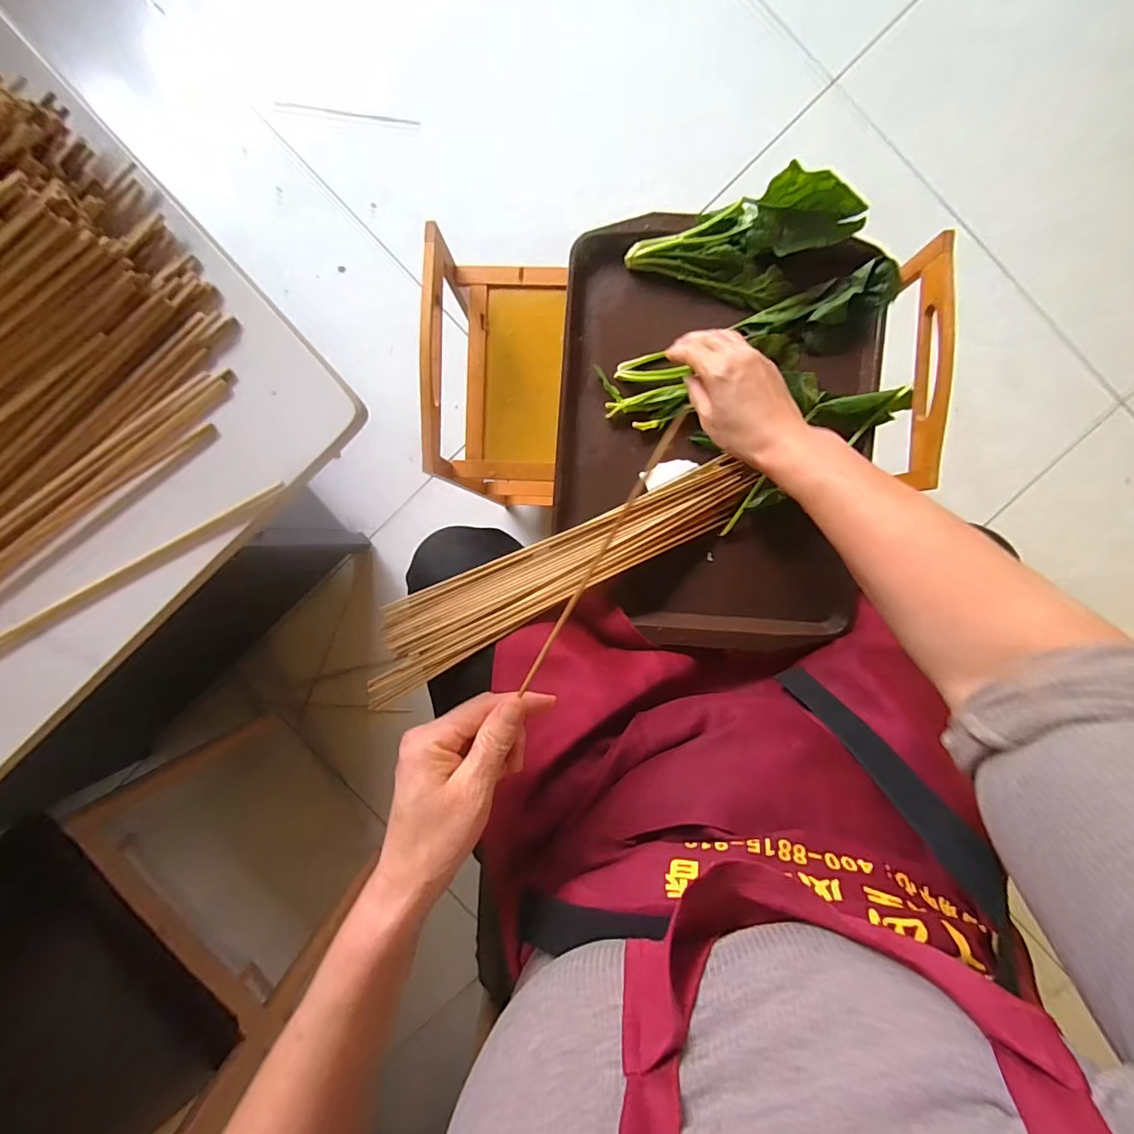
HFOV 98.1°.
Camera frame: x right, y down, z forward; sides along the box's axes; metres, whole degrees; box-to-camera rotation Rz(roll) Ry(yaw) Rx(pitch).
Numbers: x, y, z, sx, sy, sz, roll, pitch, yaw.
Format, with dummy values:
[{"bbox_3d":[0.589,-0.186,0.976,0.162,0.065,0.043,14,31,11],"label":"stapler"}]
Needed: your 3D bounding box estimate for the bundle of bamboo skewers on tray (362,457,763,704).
[{"bbox_3d":[-0.001,-0.003,0.489,0.414,0.030,0.072,-27,91,-9],"label":"bundle of bamboo skewers on tray"}]

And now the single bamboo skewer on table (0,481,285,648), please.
[{"bbox_3d":[-0.262,0.032,0.232,0.293,0.009,0.007,-28,91,3],"label":"single bamboo skewer on table"}]

